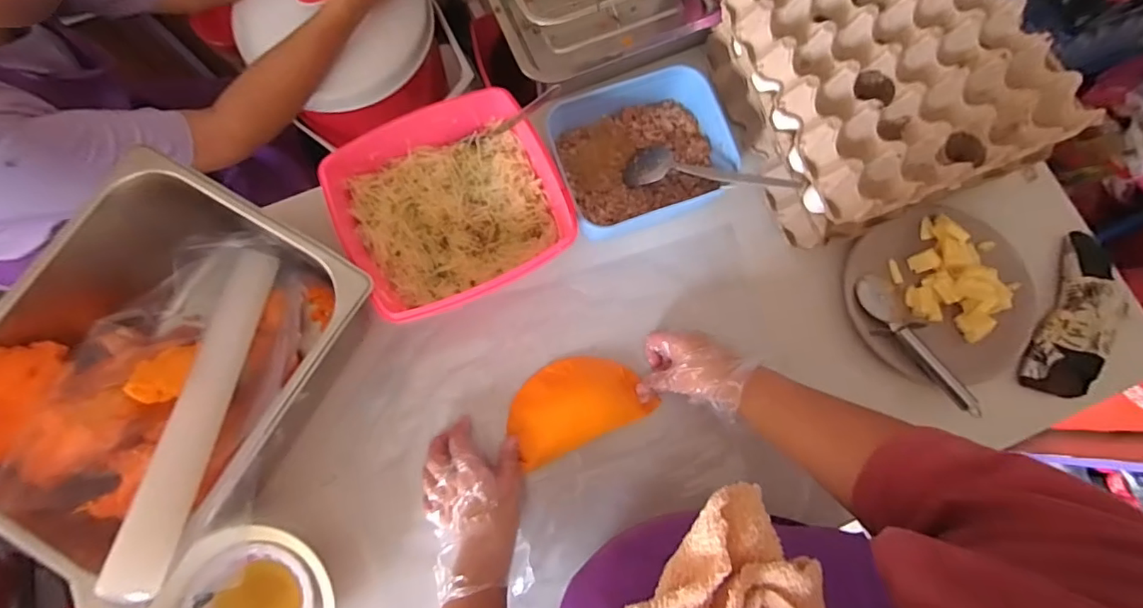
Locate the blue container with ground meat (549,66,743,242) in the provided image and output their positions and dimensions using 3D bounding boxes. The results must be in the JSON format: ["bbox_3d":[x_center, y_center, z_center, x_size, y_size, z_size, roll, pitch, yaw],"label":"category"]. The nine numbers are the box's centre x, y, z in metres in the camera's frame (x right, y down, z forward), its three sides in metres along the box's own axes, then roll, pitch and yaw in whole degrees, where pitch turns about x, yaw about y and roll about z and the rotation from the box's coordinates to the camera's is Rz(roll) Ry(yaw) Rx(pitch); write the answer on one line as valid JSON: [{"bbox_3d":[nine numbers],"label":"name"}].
[{"bbox_3d":[0.082,-0.181,0.613,0.187,0.055,0.168,-17,79,-4],"label":"blue container with ground meat"}]

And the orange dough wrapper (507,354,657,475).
[{"bbox_3d":[0.002,0.108,0.578,0.149,0.023,0.094,-23,79,-6],"label":"orange dough wrapper"}]

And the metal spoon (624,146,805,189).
[{"bbox_3d":[0.157,-0.152,0.597,0.196,0.029,0.051,12,77,22],"label":"metal spoon"}]

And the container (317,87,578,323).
[{"bbox_3d":[-0.122,-0.098,0.560,0.211,0.112,0.198,-24,79,-6],"label":"container"}]

